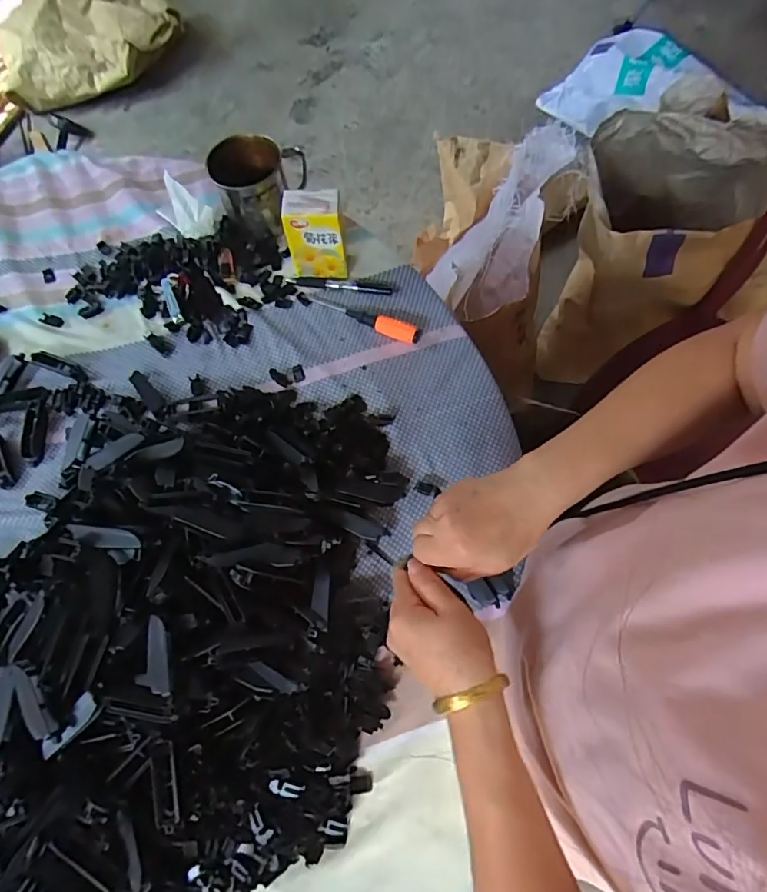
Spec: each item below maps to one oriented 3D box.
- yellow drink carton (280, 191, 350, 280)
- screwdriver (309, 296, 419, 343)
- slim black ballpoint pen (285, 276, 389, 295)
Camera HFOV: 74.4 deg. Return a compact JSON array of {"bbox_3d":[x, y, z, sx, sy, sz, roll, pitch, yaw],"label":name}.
[{"bbox_3d":[-0.081,-0.253,0.606,0.066,0.103,0.040,-2,71,1],"label":"yellow drink carton"},{"bbox_3d":[-0.024,-0.157,0.617,0.144,0.020,0.020,21,73,9],"label":"screwdriver"},{"bbox_3d":[-0.058,-0.204,0.644,0.135,0.008,0.015,8,71,4],"label":"slim black ballpoint pen"}]

